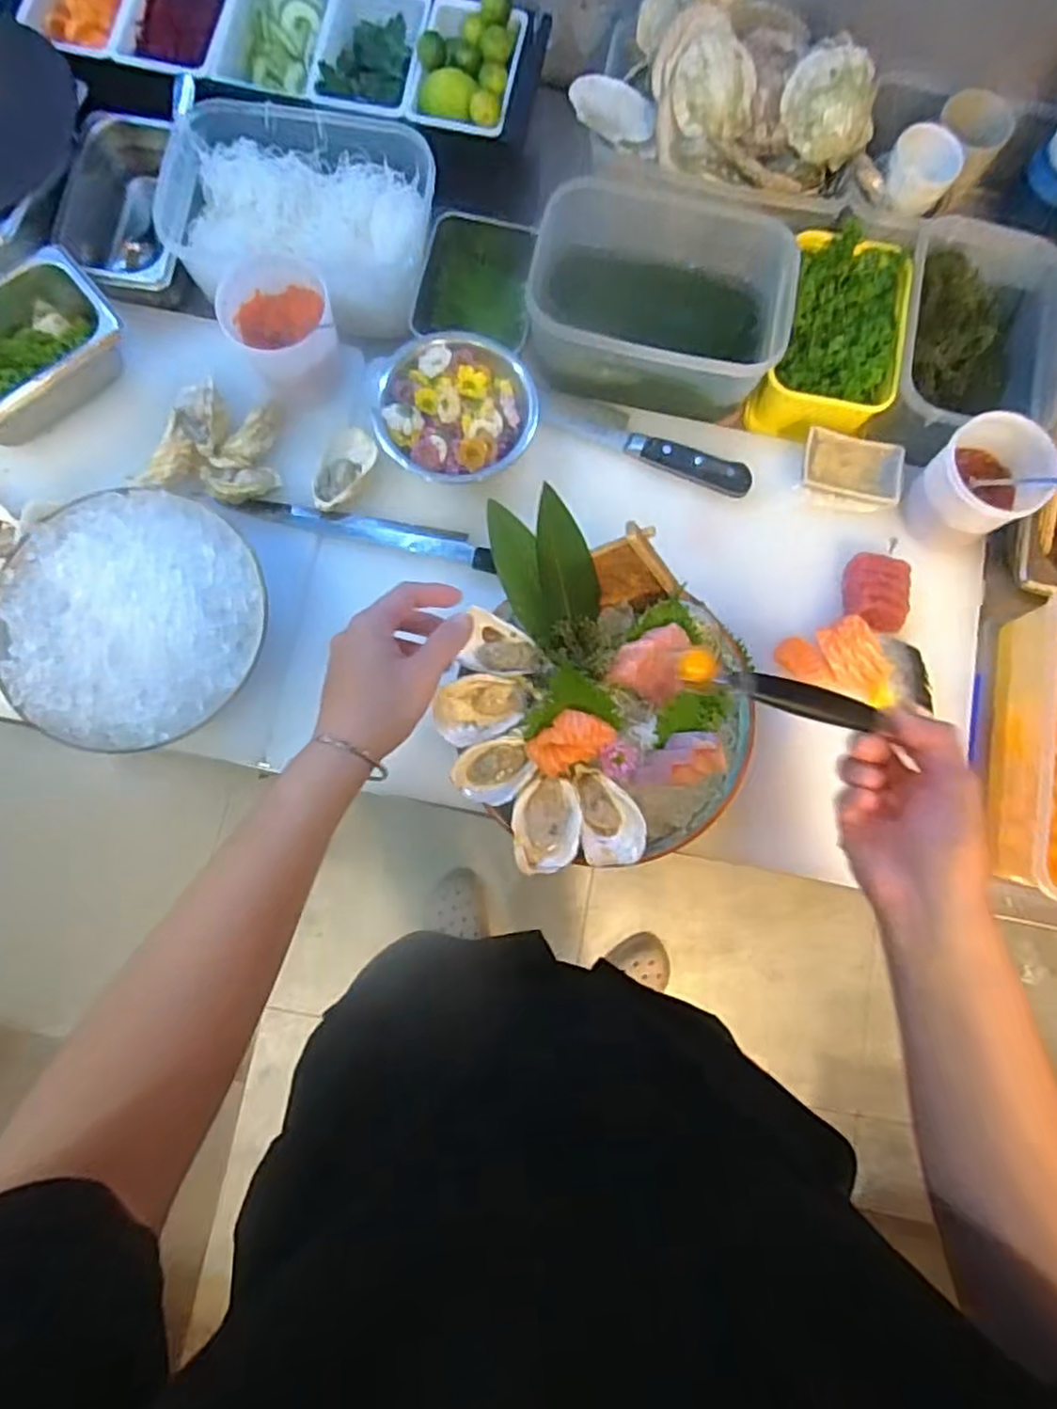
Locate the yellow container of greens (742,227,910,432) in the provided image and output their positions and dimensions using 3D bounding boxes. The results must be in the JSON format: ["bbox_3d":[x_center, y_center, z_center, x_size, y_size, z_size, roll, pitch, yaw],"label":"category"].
[{"bbox_3d":[0.287,-0.341,0.672,0.110,0.071,0.180,18,81,0],"label":"yellow container of greens"}]

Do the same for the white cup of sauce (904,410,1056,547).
[{"bbox_3d":[0.392,-0.192,0.609,0.095,0.066,0.090,-15,82,-5],"label":"white cup of sauce"}]

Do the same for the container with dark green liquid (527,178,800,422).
[{"bbox_3d":[0.118,-0.358,0.659,0.216,0.092,0.176,9,81,-1],"label":"container with dark green liquid"}]

